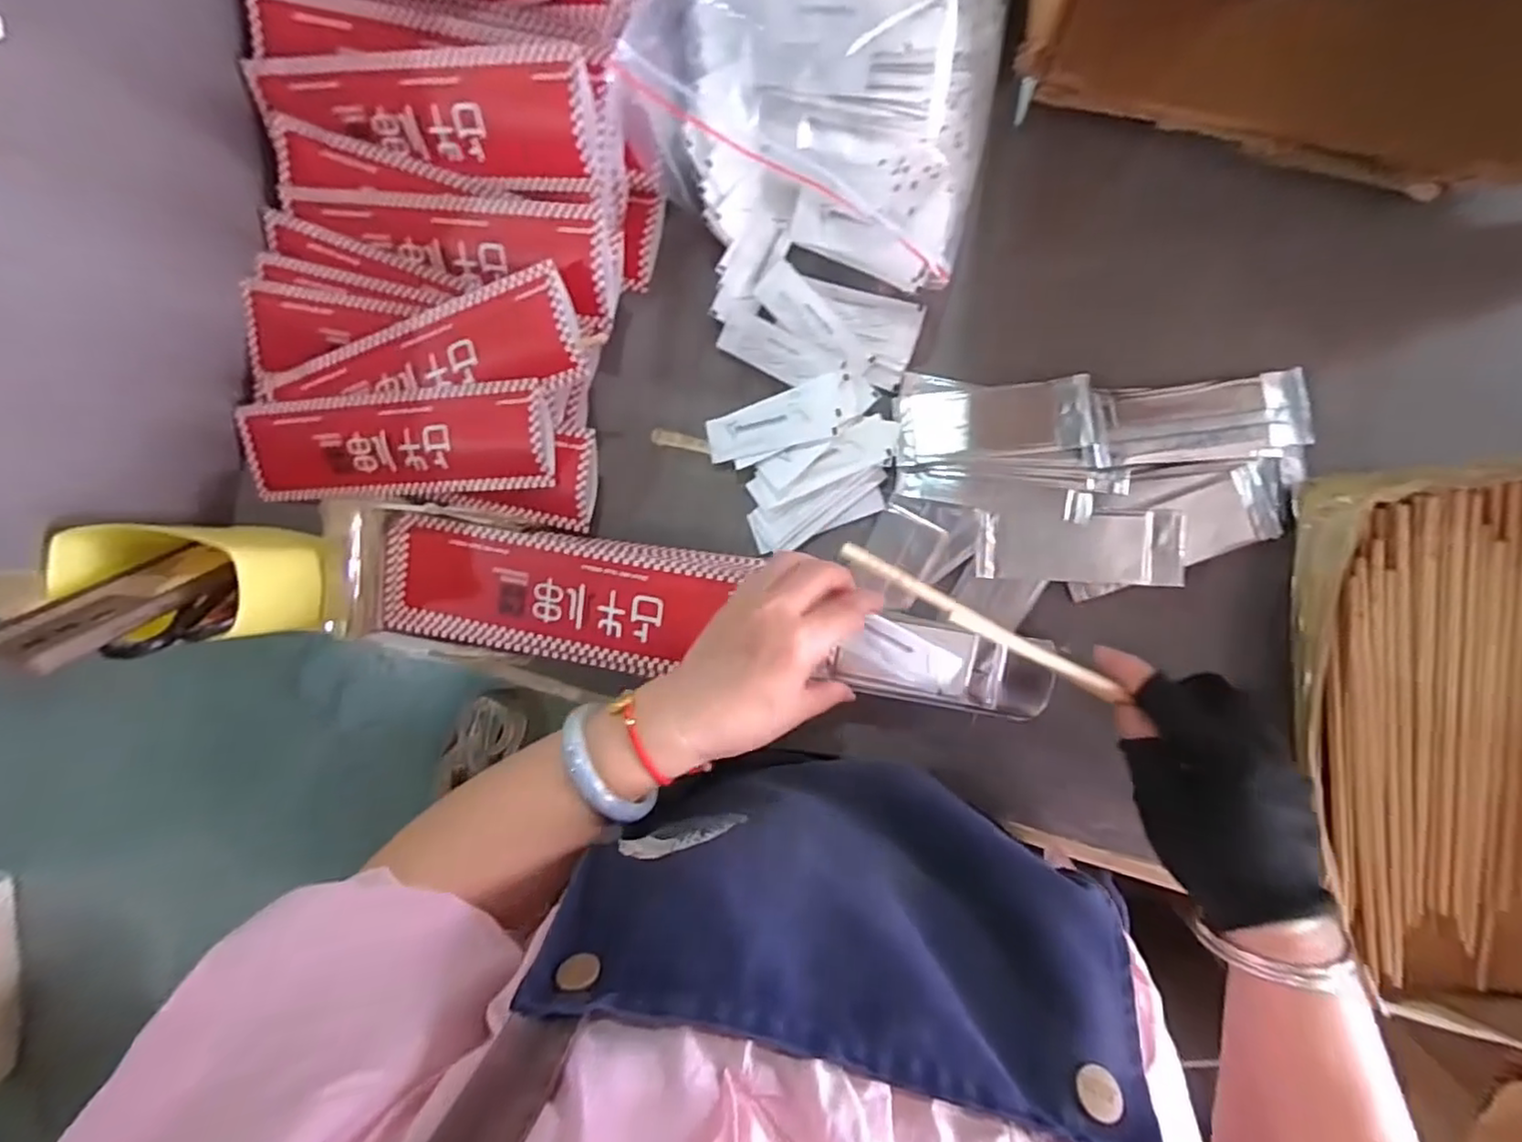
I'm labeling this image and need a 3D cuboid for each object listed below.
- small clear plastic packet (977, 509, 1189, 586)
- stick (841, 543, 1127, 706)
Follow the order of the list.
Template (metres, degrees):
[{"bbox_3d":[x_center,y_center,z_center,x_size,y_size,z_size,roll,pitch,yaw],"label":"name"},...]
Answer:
[{"bbox_3d":[0.203,-0.015,0.425,0.122,0.005,0.045,2,94,10],"label":"small clear plastic packet"},{"bbox_3d":[0.114,0.028,0.339,0.161,0.008,0.010,29,94,0],"label":"stick"}]

